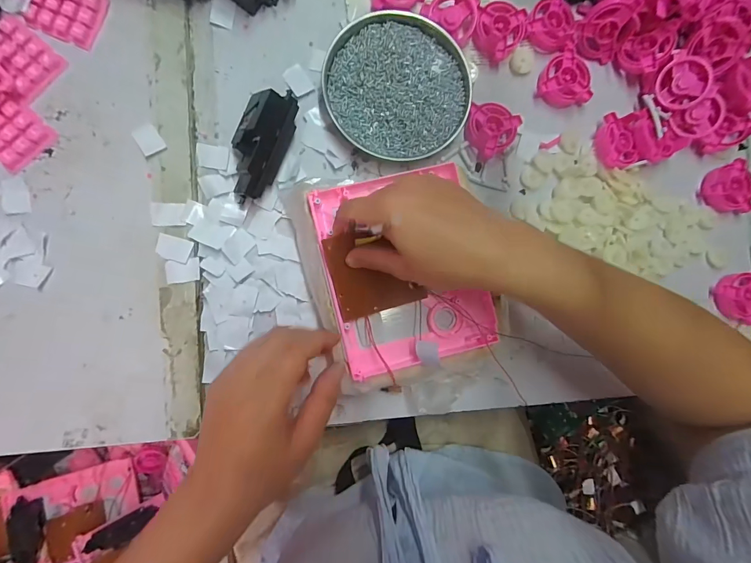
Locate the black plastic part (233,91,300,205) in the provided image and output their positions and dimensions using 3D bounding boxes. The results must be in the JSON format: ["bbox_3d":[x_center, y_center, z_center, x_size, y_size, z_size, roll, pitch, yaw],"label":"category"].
[{"bbox_3d":[-0.102,-0.119,0.327,0.043,0.031,0.095,16,87,-6],"label":"black plastic part"}]

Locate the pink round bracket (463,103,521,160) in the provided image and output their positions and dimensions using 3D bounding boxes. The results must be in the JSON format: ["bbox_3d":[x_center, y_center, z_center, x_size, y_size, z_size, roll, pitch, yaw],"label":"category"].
[{"bbox_3d":[0.114,-0.147,0.362,0.050,0.021,0.053,0,89,-6],"label":"pink round bracket"}]

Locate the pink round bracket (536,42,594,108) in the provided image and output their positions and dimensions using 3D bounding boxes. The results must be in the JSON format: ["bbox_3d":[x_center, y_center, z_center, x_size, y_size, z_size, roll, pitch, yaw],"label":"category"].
[{"bbox_3d":[0.189,-0.208,0.372,0.049,0.018,0.057,-4,89,-6],"label":"pink round bracket"}]

